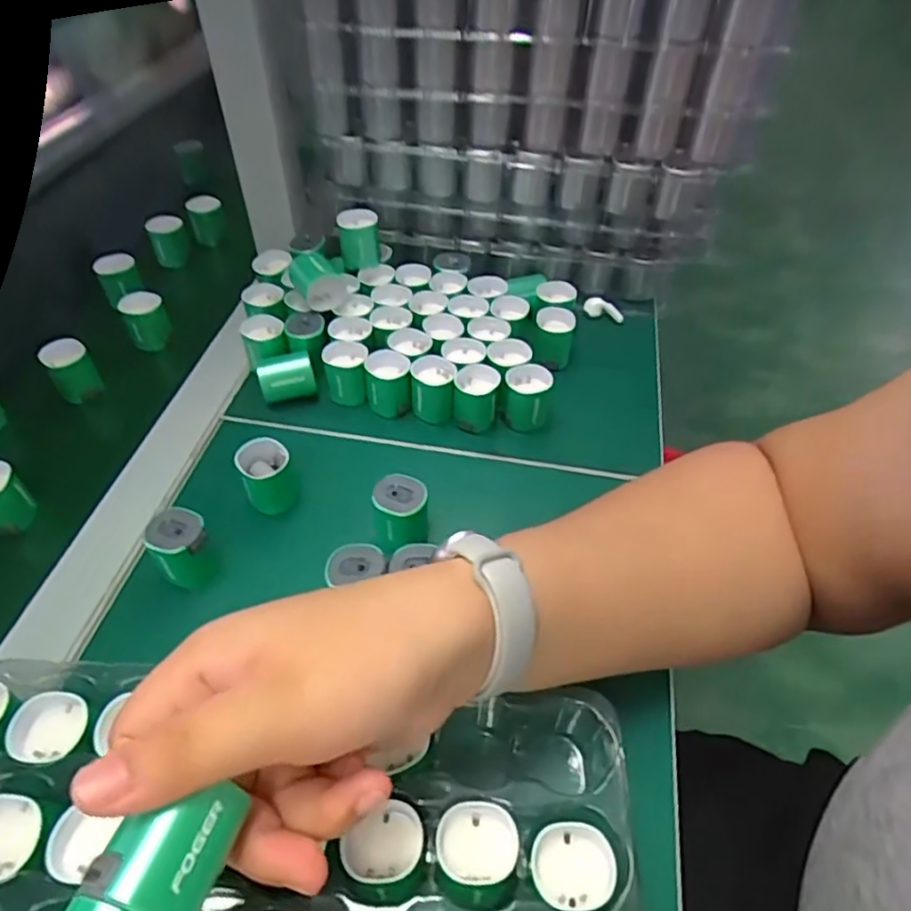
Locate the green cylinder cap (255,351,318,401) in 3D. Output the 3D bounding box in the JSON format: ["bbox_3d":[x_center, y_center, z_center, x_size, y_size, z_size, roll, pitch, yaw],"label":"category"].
[{"bbox_3d":[-0.116,-0.052,0.443,0.036,0.031,0.030,-13,48,-14],"label":"green cylinder cap"}]

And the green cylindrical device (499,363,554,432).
[{"bbox_3d":[0.047,-0.039,0.432,0.030,0.036,0.029,1,46,-1],"label":"green cylindrical device"}]

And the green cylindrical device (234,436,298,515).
[{"bbox_3d":[-0.112,0.010,0.381,0.028,0.034,0.025,-21,50,-20],"label":"green cylindrical device"}]

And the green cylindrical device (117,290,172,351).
[{"bbox_3d":[-0.238,-0.104,0.494,0.030,0.037,0.027,-21,50,-20],"label":"green cylindrical device"}]

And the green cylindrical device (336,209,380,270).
[{"bbox_3d":[-0.074,-0.166,0.497,0.028,0.039,0.030,1,46,-1],"label":"green cylindrical device"}]

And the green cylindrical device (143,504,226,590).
[{"bbox_3d":[-0.145,0.050,0.347,0.031,0.038,0.029,1,46,-1],"label":"green cylindrical device"}]

